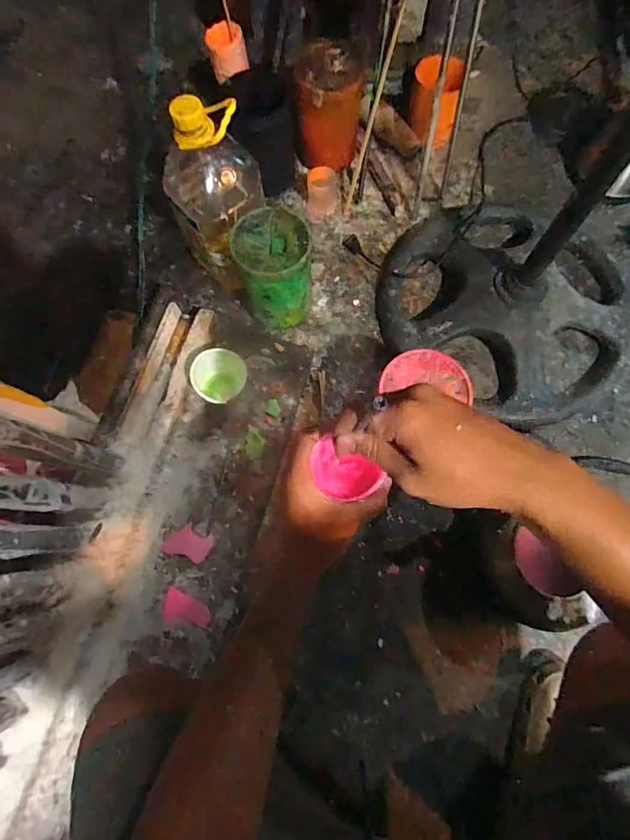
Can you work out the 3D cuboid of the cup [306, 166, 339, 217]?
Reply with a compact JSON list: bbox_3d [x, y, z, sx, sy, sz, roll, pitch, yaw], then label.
[{"bbox_3d":[0.018,-0.486,0.911,0.068,0.077,0.071,2,73,2],"label":"cup"}]

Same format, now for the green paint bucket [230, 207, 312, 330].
[{"bbox_3d":[-0.070,-0.261,0.786,0.124,0.195,0.128,0,73,1],"label":"green paint bucket"}]

